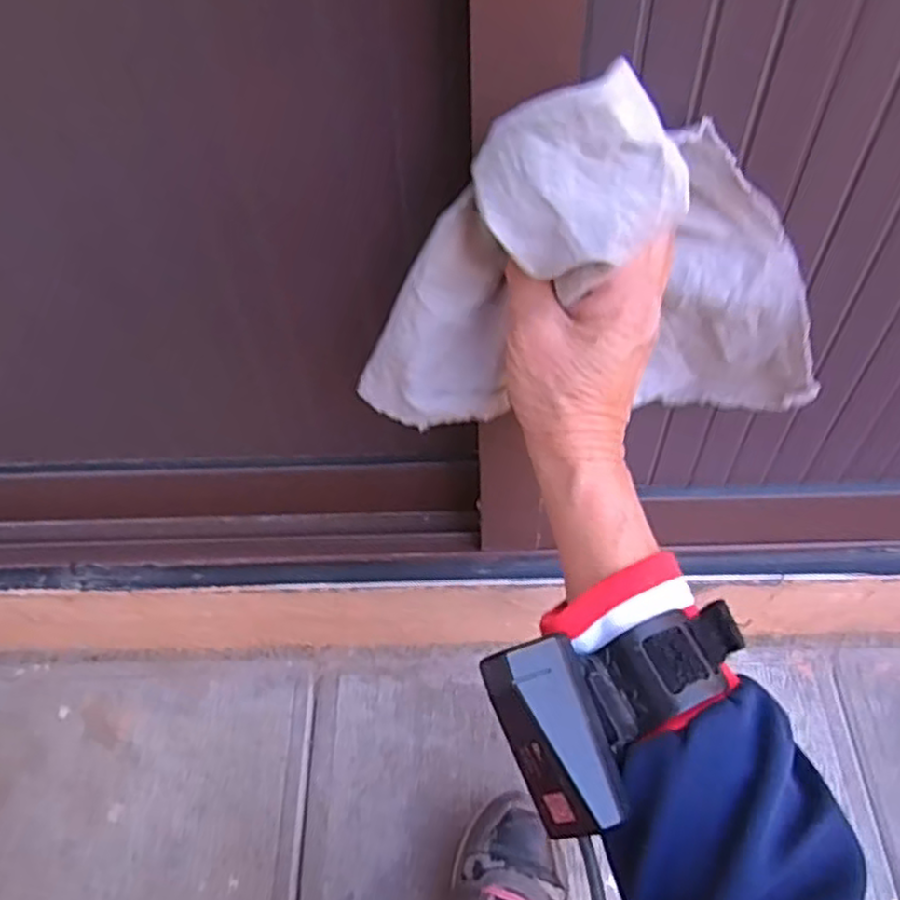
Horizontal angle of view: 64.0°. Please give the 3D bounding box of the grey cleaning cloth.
[{"bbox_3d":[0.082,-0.075,0.337,0.223,0.185,0.091,-5,42,-10],"label":"grey cleaning cloth"}]

